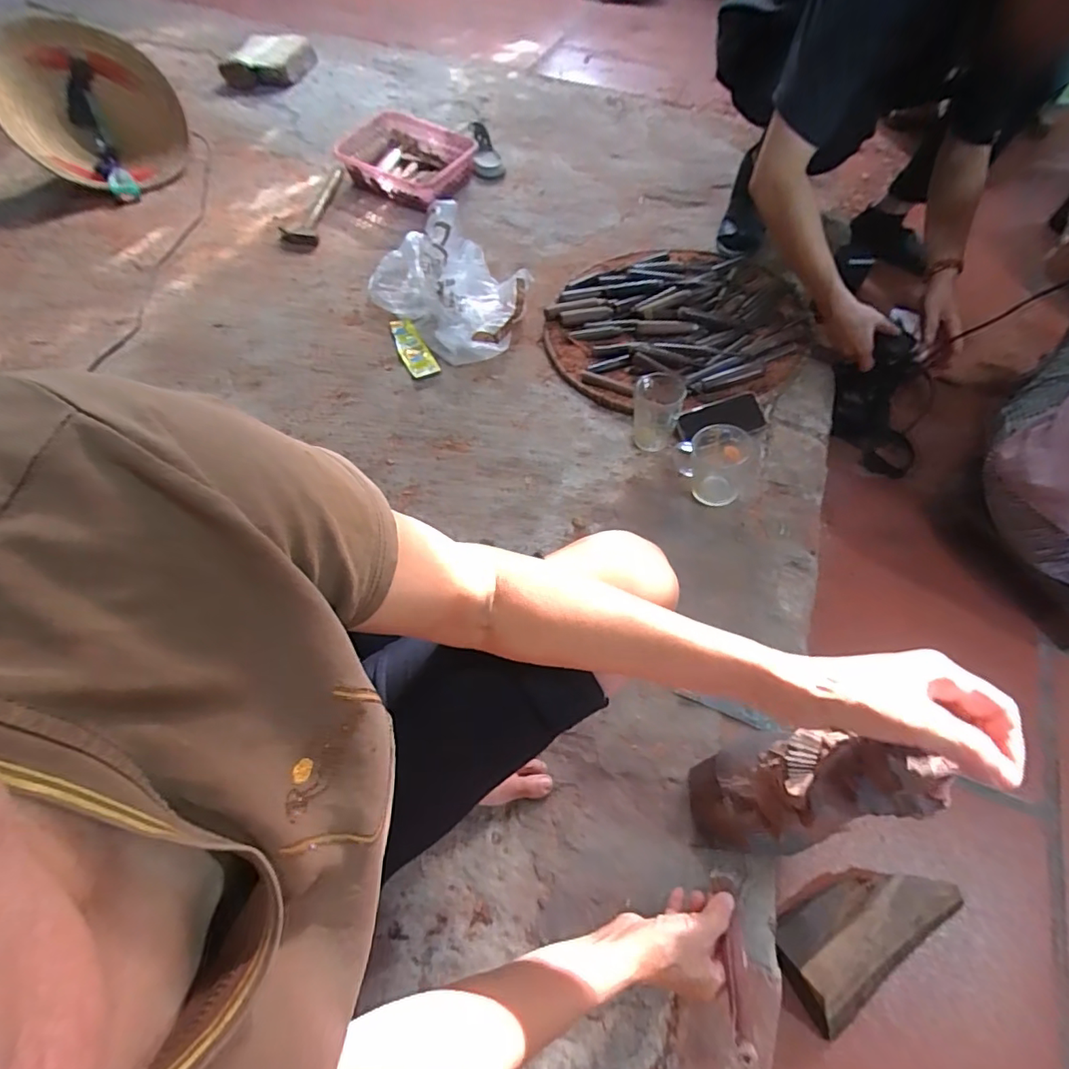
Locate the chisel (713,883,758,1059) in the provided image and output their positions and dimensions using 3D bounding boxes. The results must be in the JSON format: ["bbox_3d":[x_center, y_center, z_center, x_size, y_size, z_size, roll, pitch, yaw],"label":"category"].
[{"bbox_3d":[0.173,0.367,0.460,0.020,0.014,0.132,11,29,7],"label":"chisel"}]

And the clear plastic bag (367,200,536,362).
[{"bbox_3d":[-0.157,-0.514,1.022,0.247,0.158,0.321,-38,68,-20],"label":"clear plastic bag"}]

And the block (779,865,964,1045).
[{"bbox_3d":[0.389,0.460,0.616,0.229,0.063,0.110,-23,64,-14],"label":"block"}]

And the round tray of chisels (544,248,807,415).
[{"bbox_3d":[0.266,-0.425,1.053,0.466,0.054,0.425,0,59,1],"label":"round tray of chisels"}]

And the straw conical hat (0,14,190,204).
[{"bbox_3d":[-0.912,-0.875,1.103,0.318,0.219,0.268,-29,63,-15],"label":"straw conical hat"}]

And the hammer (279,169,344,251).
[{"bbox_3d":[-0.487,-0.718,1.176,0.086,0.026,0.218,6,69,19],"label":"hammer"}]

